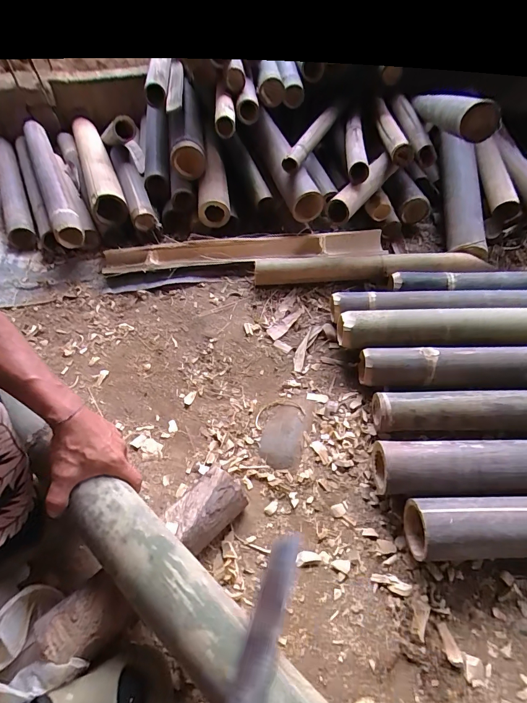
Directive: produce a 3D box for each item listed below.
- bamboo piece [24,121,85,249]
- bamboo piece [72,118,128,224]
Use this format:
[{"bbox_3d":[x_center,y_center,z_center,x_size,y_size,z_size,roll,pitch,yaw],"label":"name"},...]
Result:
[{"bbox_3d":[-0.584,-0.481,0.962,0.069,0.062,0.636,-23,55,-16],"label":"bamboo piece"},{"bbox_3d":[-0.466,-0.520,0.980,0.078,0.082,0.575,-20,54,-14],"label":"bamboo piece"}]

